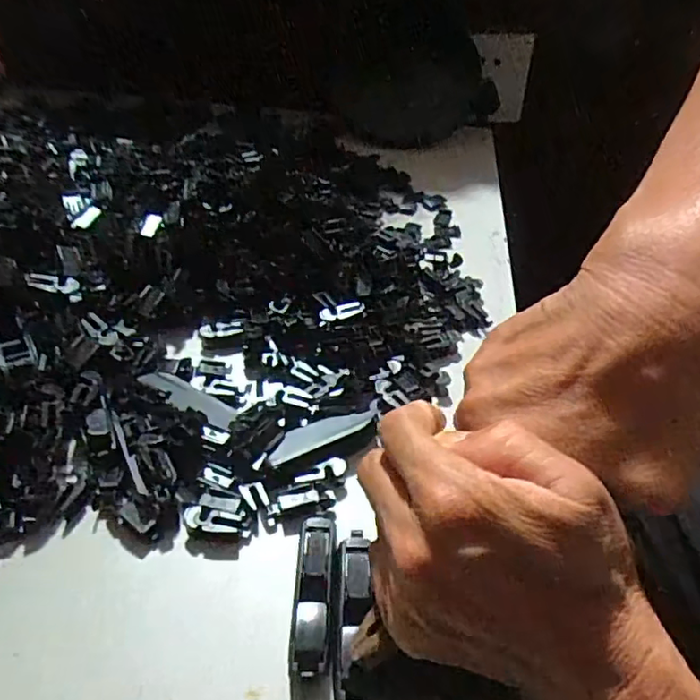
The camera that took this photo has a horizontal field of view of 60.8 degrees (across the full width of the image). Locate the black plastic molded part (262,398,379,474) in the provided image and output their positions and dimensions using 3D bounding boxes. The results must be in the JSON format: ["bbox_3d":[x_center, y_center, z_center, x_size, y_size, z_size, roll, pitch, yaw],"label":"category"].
[{"bbox_3d":[-0.013,0.044,0.307,0.063,0.007,0.024,-17,48,-13],"label":"black plastic molded part"}]

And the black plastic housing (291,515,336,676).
[{"bbox_3d":[-0.015,0.102,0.257,0.016,0.014,0.071,-1,47,1],"label":"black plastic housing"}]

